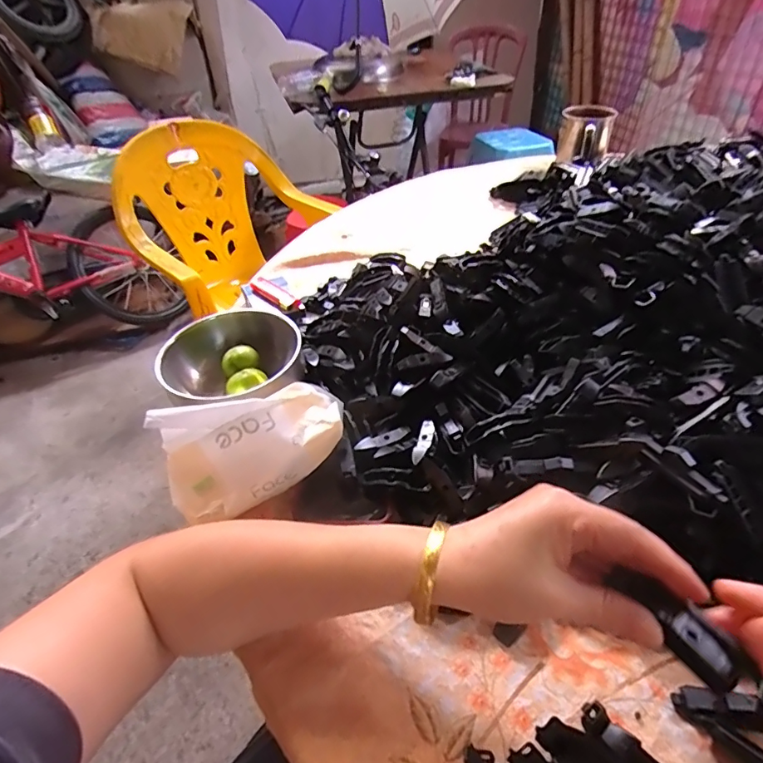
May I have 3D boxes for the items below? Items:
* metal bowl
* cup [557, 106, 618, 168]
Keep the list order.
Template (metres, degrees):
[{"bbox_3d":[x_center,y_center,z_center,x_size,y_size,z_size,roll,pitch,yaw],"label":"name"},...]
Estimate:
[{"bbox_3d":[-0.136,-0.012,0.444,0.136,0.054,0.115,18,47,23],"label":"metal bowl"},{"bbox_3d":[0.374,-0.451,0.877,0.093,0.077,0.113,13,46,19],"label":"cup"}]

